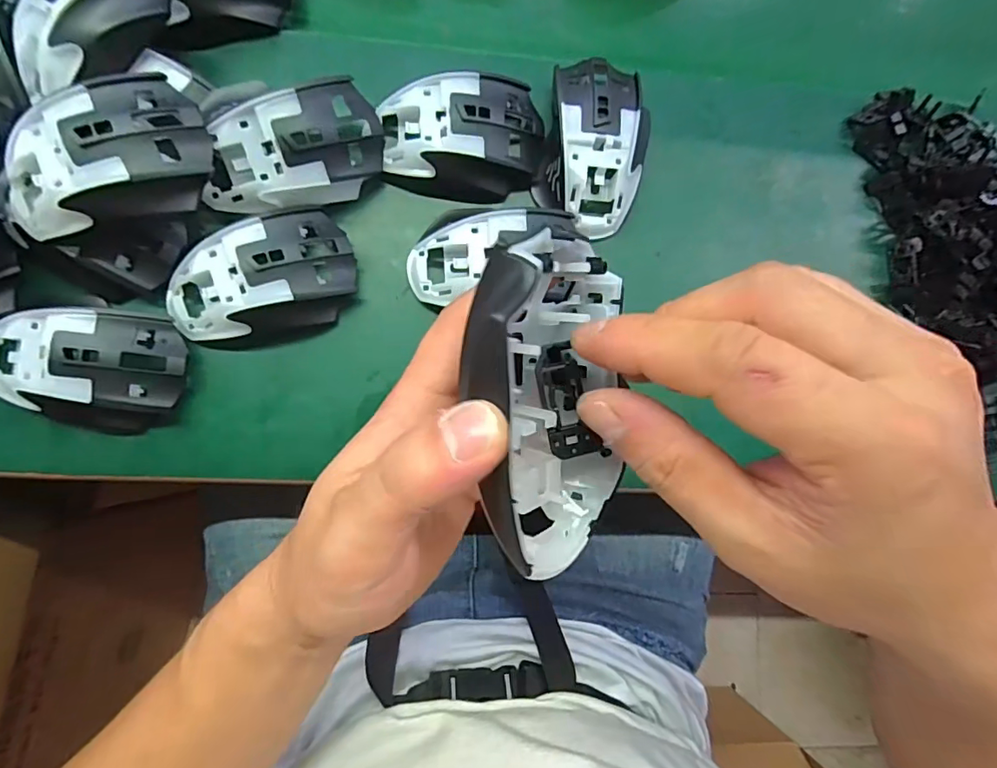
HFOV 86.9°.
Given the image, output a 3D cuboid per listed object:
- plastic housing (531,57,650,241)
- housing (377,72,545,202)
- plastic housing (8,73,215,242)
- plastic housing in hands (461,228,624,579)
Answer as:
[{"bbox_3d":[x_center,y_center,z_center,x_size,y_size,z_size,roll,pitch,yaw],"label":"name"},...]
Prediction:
[{"bbox_3d":[0.065,-0.158,0.348,0.068,0.034,0.107,11,83,-5],"label":"plastic housing"},{"bbox_3d":[-0.023,-0.159,0.347,0.103,0.048,0.065,-5,85,-7],"label":"housing"},{"bbox_3d":[-0.206,-0.123,0.283,0.097,0.039,0.066,-20,87,-8],"label":"plastic housing"},{"bbox_3d":[0.020,0.008,0.175,0.058,0.065,0.107,-8,85,-7],"label":"plastic housing in hands"}]

